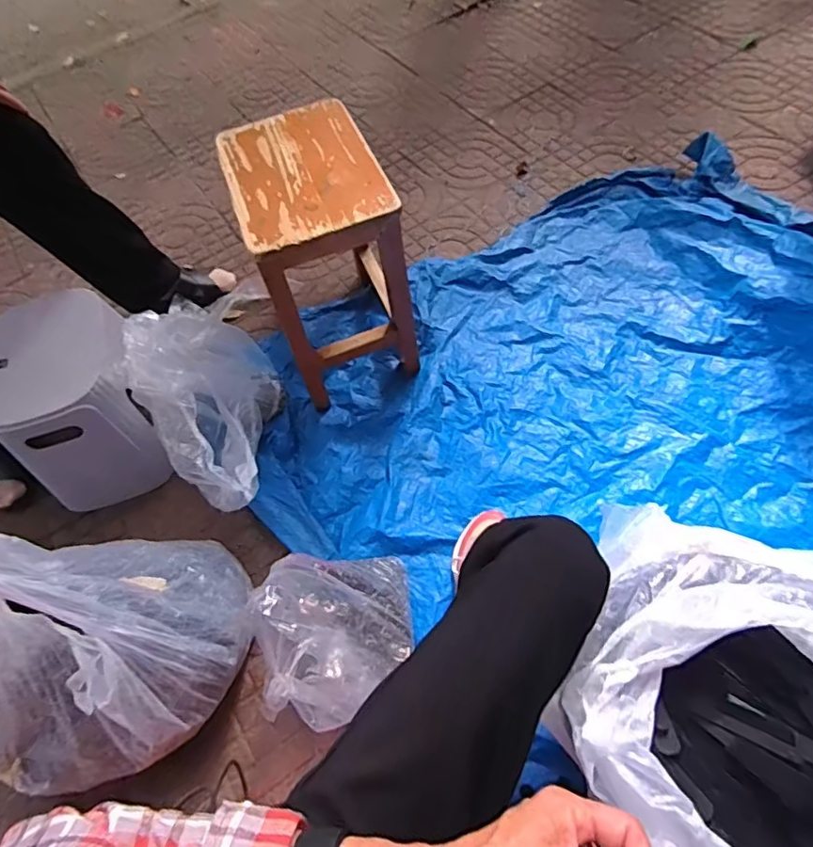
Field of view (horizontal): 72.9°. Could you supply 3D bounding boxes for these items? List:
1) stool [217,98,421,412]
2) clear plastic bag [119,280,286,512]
[{"bbox_3d":[-0.148,-0.302,0.992,0.223,0.358,0.351,-21,63,-7],"label":"stool"},{"bbox_3d":[-0.323,-0.055,0.928,0.148,0.310,0.361,-6,62,1],"label":"clear plastic bag"}]

